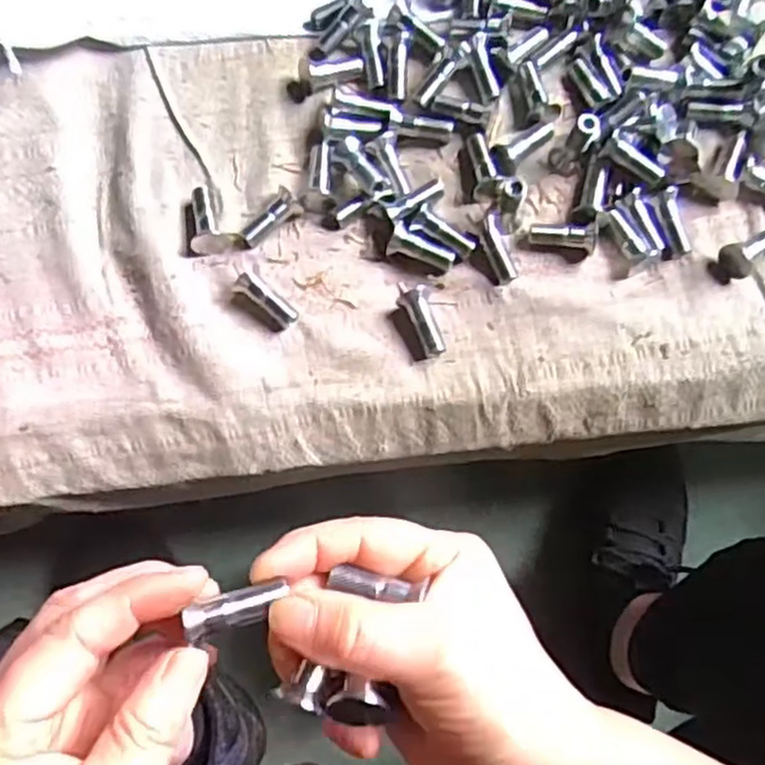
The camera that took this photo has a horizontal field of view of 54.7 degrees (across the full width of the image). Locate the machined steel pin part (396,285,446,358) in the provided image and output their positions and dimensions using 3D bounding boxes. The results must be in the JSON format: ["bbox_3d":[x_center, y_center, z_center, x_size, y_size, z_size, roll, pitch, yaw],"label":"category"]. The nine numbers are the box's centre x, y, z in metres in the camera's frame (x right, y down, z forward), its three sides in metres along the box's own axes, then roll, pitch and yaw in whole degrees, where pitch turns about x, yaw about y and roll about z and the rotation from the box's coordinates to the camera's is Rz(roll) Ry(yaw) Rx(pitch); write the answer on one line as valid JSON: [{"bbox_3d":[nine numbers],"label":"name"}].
[{"bbox_3d":[0.022,-0.031,0.386,0.016,0.012,0.036,-22,79,-4],"label":"machined steel pin part"}]

